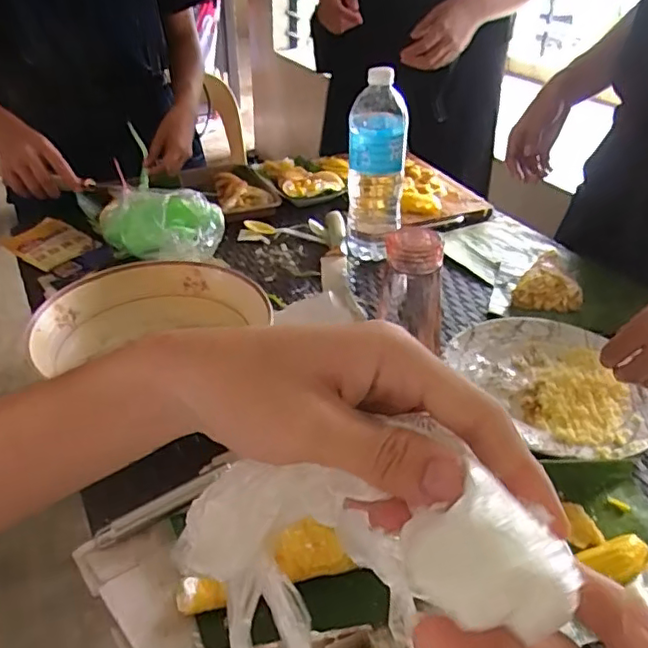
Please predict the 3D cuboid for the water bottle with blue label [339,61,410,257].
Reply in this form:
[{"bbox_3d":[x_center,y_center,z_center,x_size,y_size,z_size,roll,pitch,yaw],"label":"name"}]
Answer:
[{"bbox_3d":[0.073,-0.226,0.830,0.078,0.221,0.086,6,36,8],"label":"water bottle with blue label"}]

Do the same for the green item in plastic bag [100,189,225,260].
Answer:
[{"bbox_3d":[-0.220,-0.128,0.809,0.157,0.089,0.087,-2,35,-4],"label":"green item in plastic bag"}]

